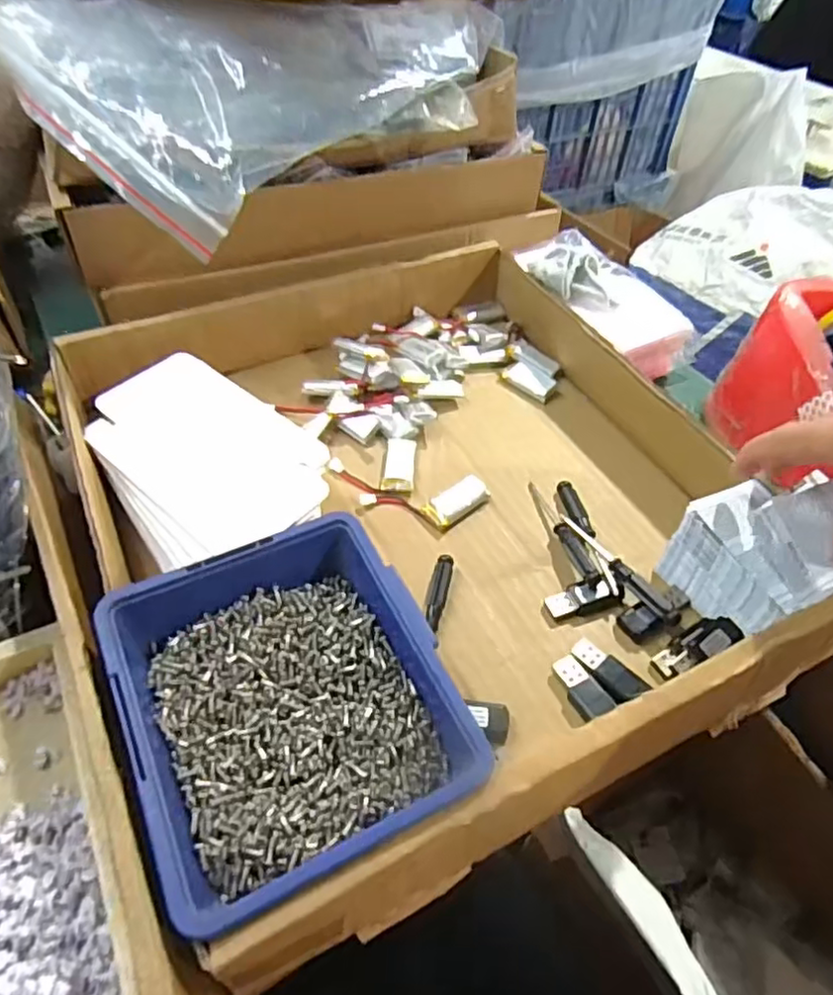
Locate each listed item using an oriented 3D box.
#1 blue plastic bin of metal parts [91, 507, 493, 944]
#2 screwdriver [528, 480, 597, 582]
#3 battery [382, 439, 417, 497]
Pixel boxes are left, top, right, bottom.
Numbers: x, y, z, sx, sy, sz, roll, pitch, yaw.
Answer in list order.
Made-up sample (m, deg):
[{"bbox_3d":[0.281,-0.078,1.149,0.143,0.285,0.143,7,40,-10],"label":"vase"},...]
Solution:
[{"bbox_3d":[-0.052,0.091,0.282,0.128,0.062,0.137,-20,52,-20],"label":"blue plastic bin of metal parts"},{"bbox_3d":[0.087,0.017,0.387,0.012,0.012,0.082,-9,49,-11],"label":"screwdriver"},{"bbox_3d":[-0.011,-0.020,0.420,0.019,0.010,0.045,5,48,1],"label":"battery"}]

